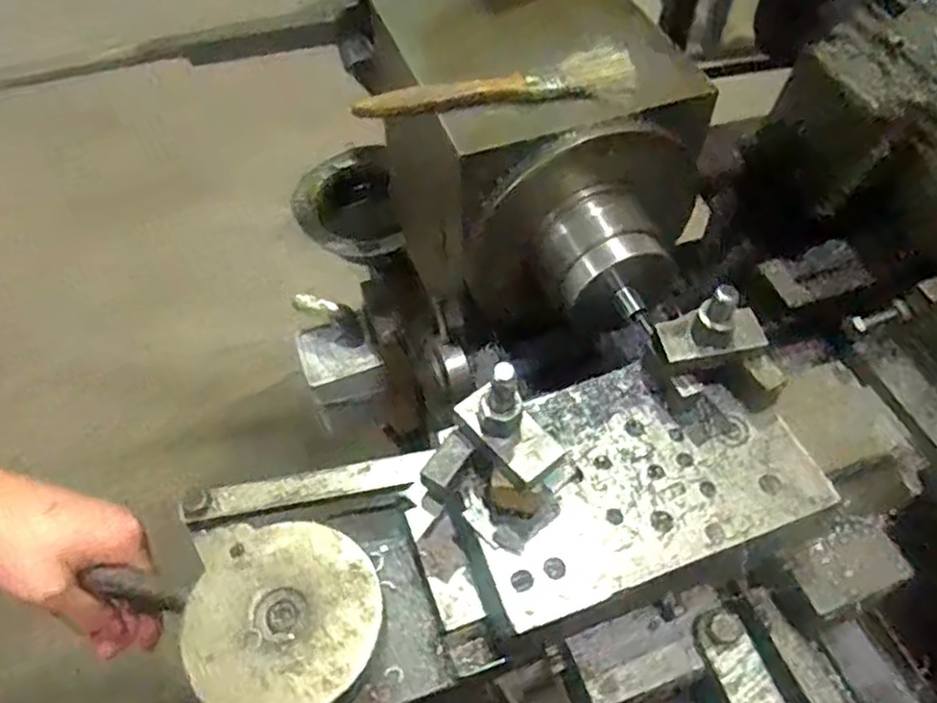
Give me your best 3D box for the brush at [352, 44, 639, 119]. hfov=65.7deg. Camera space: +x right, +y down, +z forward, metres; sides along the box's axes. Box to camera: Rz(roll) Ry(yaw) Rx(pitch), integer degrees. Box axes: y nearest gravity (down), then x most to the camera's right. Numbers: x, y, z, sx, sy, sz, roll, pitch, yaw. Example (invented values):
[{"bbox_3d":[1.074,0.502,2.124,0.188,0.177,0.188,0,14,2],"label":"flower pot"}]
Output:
[{"bbox_3d":[0.016,-0.148,0.403,0.154,0.013,0.029,-8,54,-4],"label":"brush"}]

